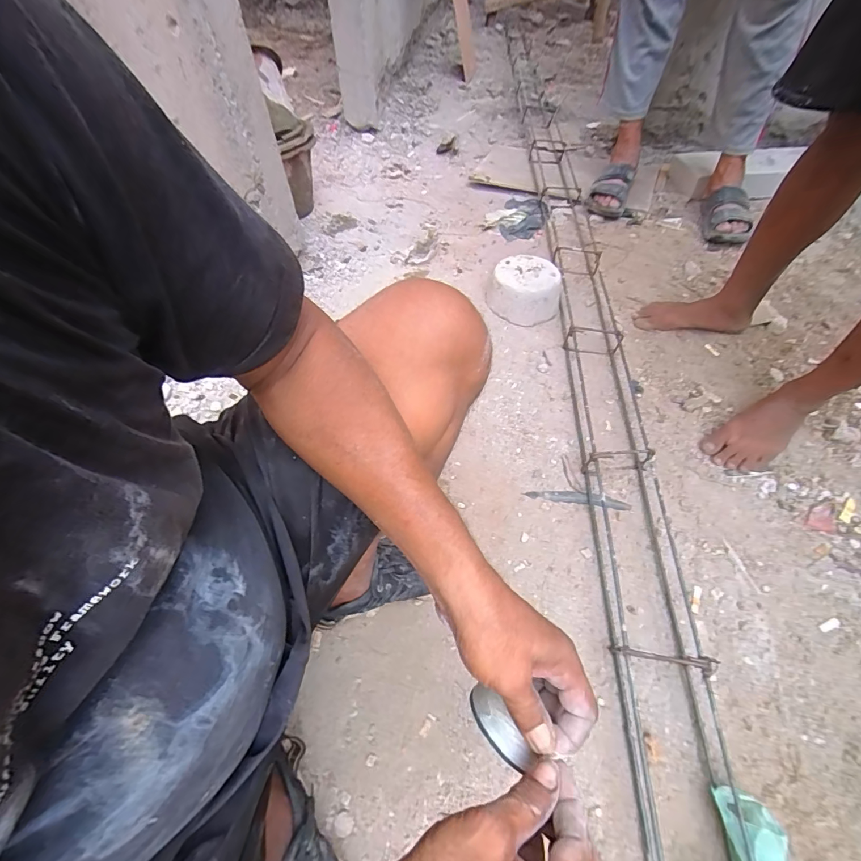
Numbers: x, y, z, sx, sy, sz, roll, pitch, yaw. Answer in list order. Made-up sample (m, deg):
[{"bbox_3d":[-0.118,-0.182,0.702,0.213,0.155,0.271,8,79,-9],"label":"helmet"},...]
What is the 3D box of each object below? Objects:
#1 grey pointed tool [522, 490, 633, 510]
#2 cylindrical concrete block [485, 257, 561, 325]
[{"bbox_3d":[0.265,0.122,0.755,0.183,0.009,0.023,8,56,7],"label":"grey pointed tool"},{"bbox_3d":[0.232,-0.338,1.018,0.163,0.087,0.161,-1,56,1],"label":"cylindrical concrete block"}]

